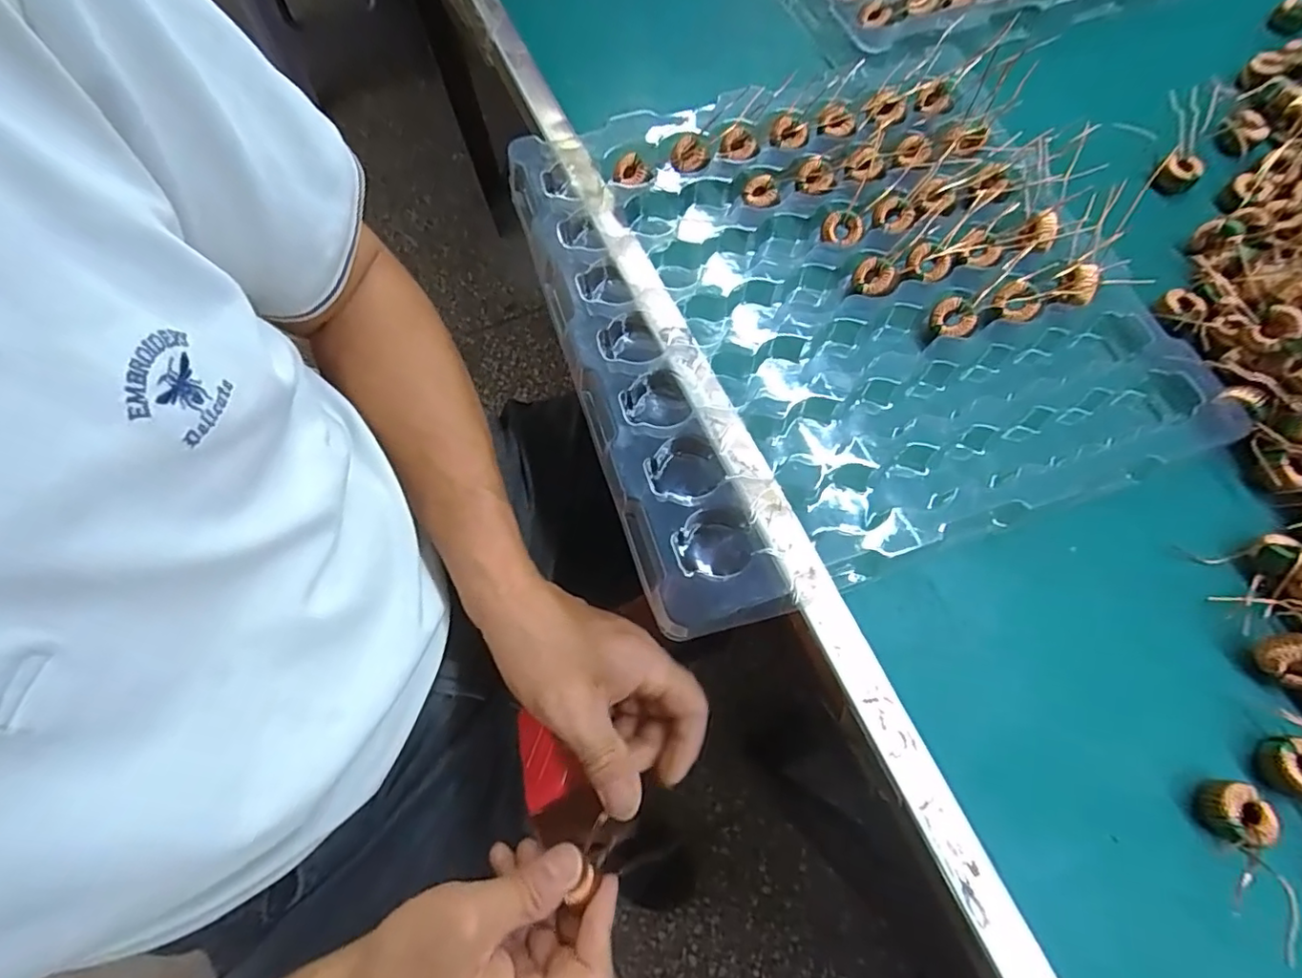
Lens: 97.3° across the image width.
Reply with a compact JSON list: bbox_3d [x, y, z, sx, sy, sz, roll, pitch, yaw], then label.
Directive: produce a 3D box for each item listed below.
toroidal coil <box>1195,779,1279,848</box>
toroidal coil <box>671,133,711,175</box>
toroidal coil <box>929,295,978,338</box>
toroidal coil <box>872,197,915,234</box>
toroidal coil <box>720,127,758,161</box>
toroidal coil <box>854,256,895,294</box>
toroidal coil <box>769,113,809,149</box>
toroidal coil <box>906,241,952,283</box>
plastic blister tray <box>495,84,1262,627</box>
[{"bbox_3d":[0.225,0.125,0.222,0.018,0.017,0.021,8,71,3],"label":"toroidal coil"},{"bbox_3d":[0.023,-0.193,0.332,0.022,0.006,0.027,-5,71,-1],"label":"toroidal coil"},{"bbox_3d":[0.155,-0.089,0.292,0.019,0.008,0.023,10,71,4],"label":"toroidal coil"},{"bbox_3d":[0.134,-0.151,0.319,0.020,0.006,0.021,0,71,1],"label":"toroidal coil"},{"bbox_3d":[0.052,-0.200,0.332,0.019,0.005,0.021,41,76,13],"label":"toroidal coil"},{"bbox_3d":[0.118,-0.113,0.301,0.018,0.008,0.019,0,71,1],"label":"toroidal coil"},{"bbox_3d":[0.083,-0.213,0.344,0.022,0.009,0.020,13,72,5],"label":"toroidal coil"},{"bbox_3d":[0.147,-0.119,0.305,0.021,0.006,0.020,28,73,10],"label":"toroidal coil"},{"bbox_3d":[0.096,-0.105,0.303,0.281,0.019,0.286,-18,72,-5],"label":"plastic blister tray"}]

